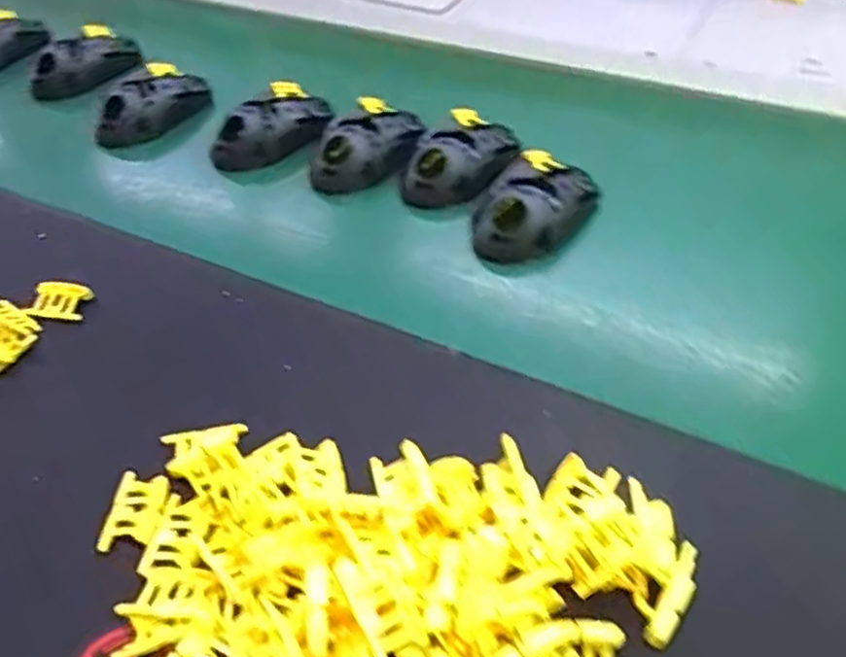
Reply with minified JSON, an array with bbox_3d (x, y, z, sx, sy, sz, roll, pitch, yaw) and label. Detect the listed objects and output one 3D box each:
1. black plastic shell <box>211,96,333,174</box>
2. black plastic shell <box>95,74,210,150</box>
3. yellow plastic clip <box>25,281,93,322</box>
[{"bbox_3d":[-0.129,-0.172,0.615,0.117,0.035,0.050,-24,51,-18],"label":"black plastic shell"},{"bbox_3d":[-0.247,-0.205,0.653,0.112,0.039,0.063,-33,54,-25],"label":"black plastic shell"},{"bbox_3d":[-0.242,-0.018,0.469,0.037,0.018,0.019,-1,47,2],"label":"yellow plastic clip"}]

